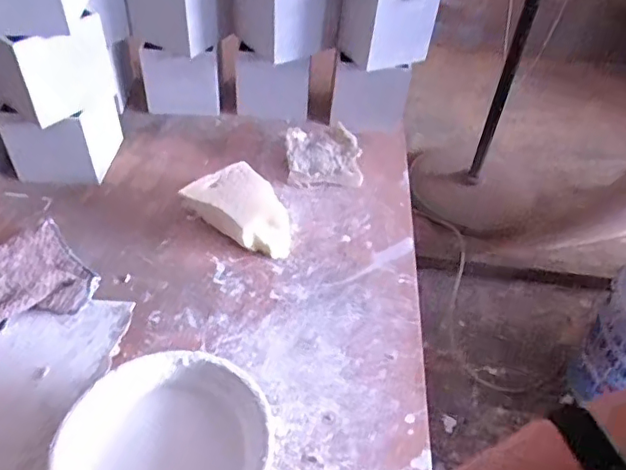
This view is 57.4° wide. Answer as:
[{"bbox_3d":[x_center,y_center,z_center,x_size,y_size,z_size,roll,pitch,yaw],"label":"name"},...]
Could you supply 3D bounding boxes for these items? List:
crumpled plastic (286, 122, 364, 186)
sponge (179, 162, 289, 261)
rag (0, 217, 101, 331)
[{"bbox_3d":[0.014,-0.116,0.813,0.099,0.034,0.119,0,44,-5],"label":"crumpled plastic"},{"bbox_3d":[-0.078,-0.032,0.711,0.143,0.046,0.091,28,49,23],"label":"sponge"},{"bbox_3d":[-0.333,0.059,0.604,0.129,0.031,0.184,35,51,28],"label":"rag"}]

